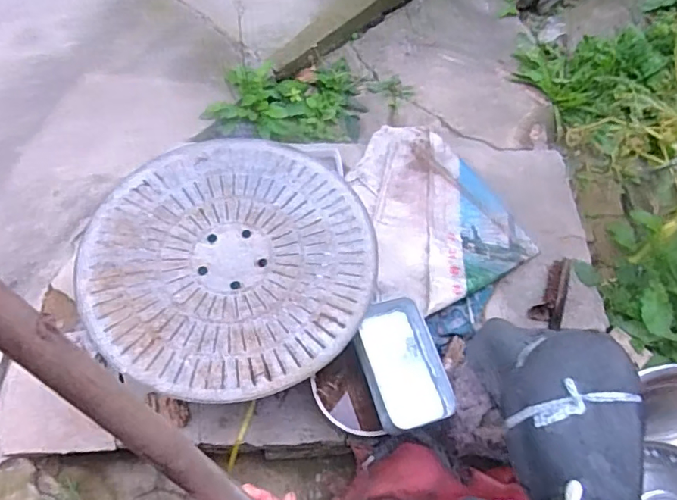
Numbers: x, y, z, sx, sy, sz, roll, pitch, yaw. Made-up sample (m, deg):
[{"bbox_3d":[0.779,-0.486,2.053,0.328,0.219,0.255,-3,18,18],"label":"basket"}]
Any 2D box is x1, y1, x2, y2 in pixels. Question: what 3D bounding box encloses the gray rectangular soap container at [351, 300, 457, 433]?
[{"bbox_3d":[0.108,0.199,0.912,0.137,0.065,0.221,-16,58,-14],"label":"gray rectangular soap container"}]

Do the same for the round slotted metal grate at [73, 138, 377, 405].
[{"bbox_3d":[-0.191,0.009,0.950,0.503,0.068,0.520,2,56,-2],"label":"round slotted metal grate"}]

